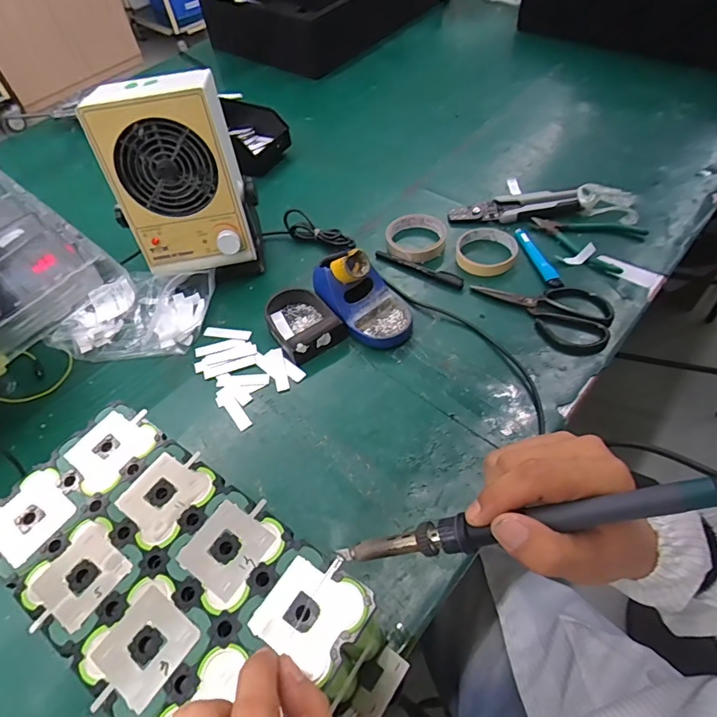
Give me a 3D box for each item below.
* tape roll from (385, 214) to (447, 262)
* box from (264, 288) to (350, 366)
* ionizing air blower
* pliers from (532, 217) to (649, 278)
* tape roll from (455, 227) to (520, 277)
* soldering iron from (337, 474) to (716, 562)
[{"bbox_3d":[0.084,-0.179,0.698,0.088,0.031,0.083,-33,59,-17],"label":"tape roll"},{"bbox_3d":[-0.075,-0.050,0.613,0.077,0.036,0.108,-32,58,-16],"label":"box"},{"bbox_3d":[-0.220,-0.215,0.613,0.152,0.246,0.120,-9,55,-1],"label":"ionizing air blower"},{"bbox_3d":[0.331,-0.183,0.699,0.148,0.012,0.102,31,63,24],"label":"pliers"},{"bbox_3d":[0.183,-0.154,0.675,0.086,0.019,0.084,-2,55,3],"label":"tape roll"},{"bbox_3d":[0.097,0.089,0.256,0.247,0.025,0.019,-19,52,22],"label":"soldering iron"}]

